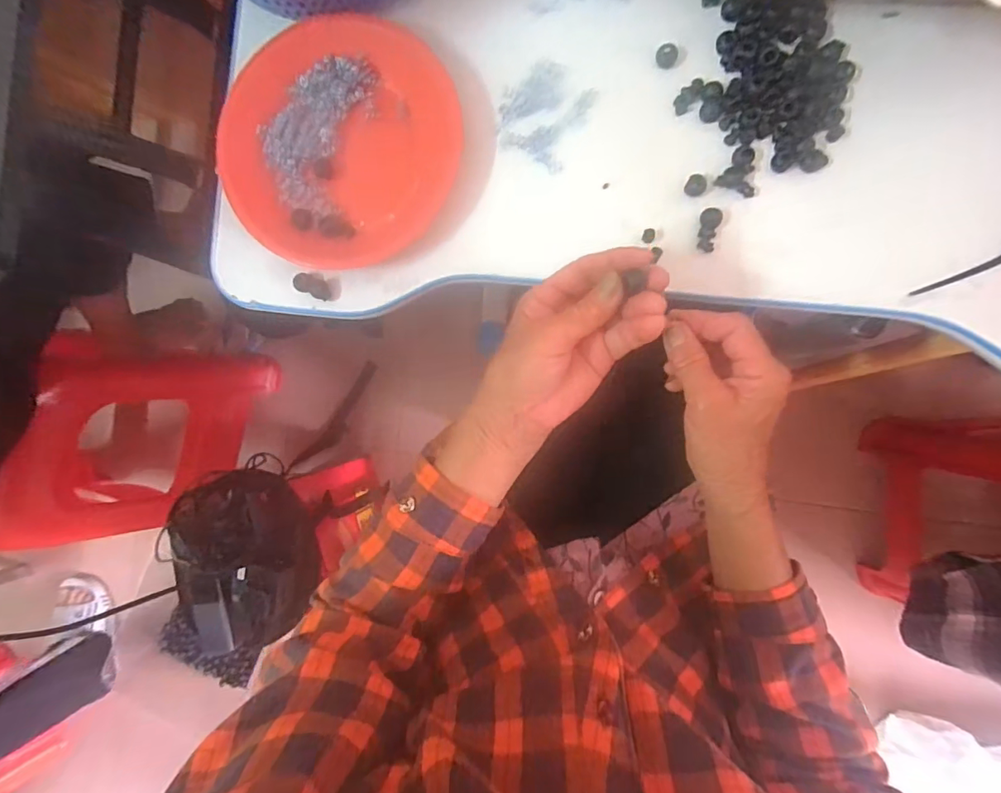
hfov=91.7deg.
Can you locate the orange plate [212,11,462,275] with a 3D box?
[{"bbox_3d":[-0.128,-0.207,0.393,0.179,0.029,0.196,0,90,6],"label":"orange plate"}]

